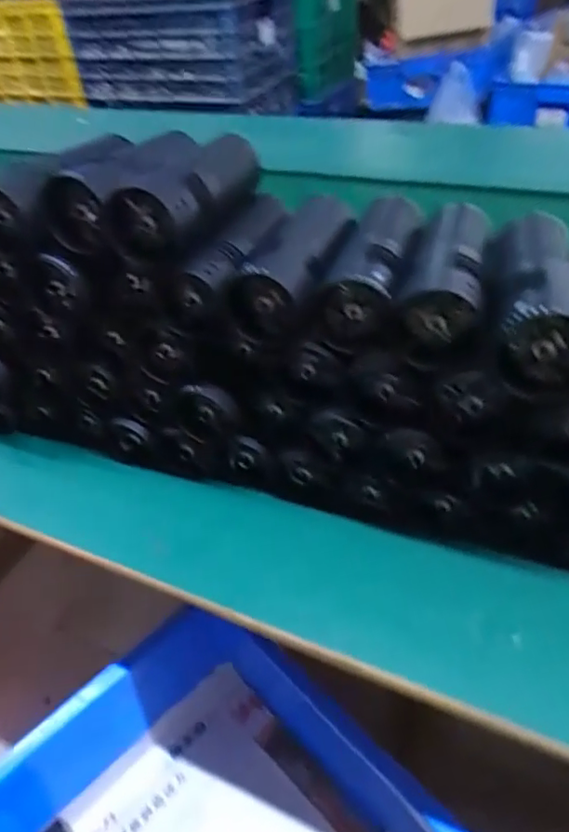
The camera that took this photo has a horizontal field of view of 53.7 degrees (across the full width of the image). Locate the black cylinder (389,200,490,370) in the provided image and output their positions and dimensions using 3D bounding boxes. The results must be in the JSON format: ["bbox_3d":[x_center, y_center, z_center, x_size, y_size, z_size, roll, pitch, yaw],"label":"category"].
[{"bbox_3d":[0.113,-0.105,0.395,0.053,0.047,0.162,9,45,16],"label":"black cylinder"}]

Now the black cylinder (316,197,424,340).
[{"bbox_3d":[0.071,-0.121,0.425,0.056,0.046,0.167,12,46,19],"label":"black cylinder"}]

